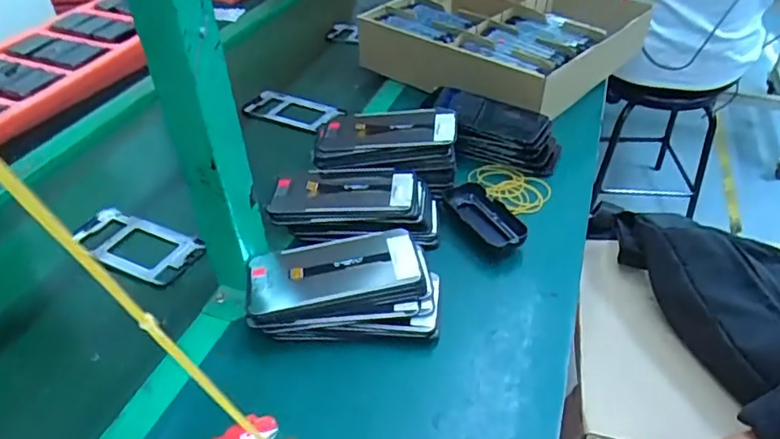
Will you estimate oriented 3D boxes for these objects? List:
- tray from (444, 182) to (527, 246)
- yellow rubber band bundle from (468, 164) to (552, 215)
[{"bbox_3d":[0.109,-0.002,0.619,0.048,0.027,0.111,-19,44,-21],"label":"tray"},{"bbox_3d":[0.144,-0.036,0.675,0.101,0.015,0.081,14,42,17],"label":"yellow rubber band bundle"}]

